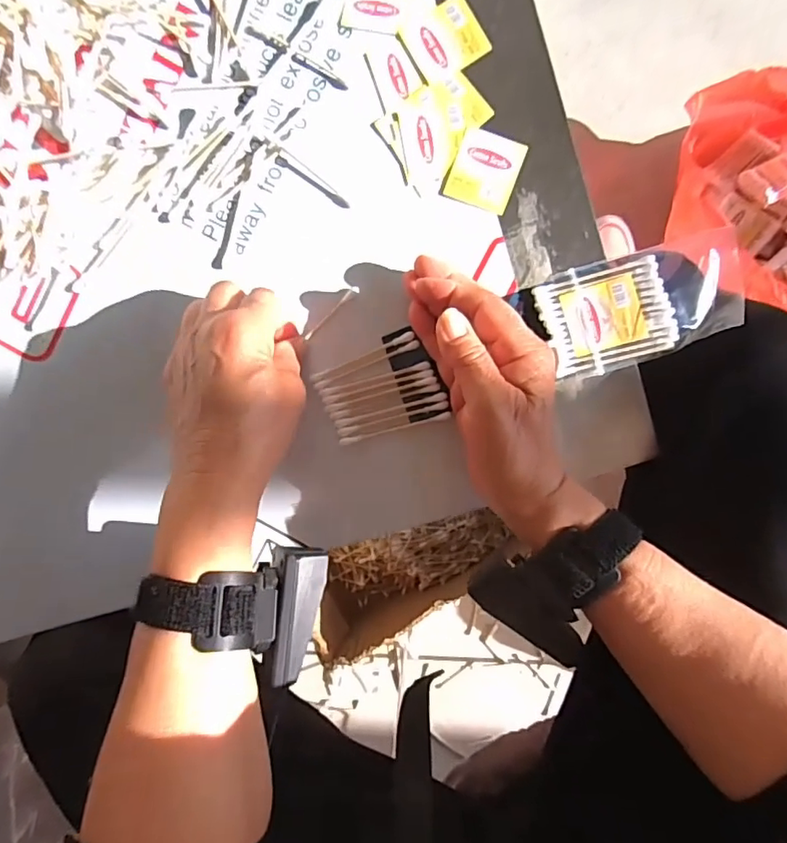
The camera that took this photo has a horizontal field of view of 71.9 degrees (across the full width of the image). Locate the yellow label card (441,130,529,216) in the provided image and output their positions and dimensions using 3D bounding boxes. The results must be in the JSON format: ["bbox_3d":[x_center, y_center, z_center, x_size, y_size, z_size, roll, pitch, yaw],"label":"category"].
[{"bbox_3d":[0.057,-0.155,0.335,0.039,0.004,0.044,22,94,2],"label":"yellow label card"}]

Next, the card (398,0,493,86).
[{"bbox_3d":[0.032,-0.235,0.332,0.045,0.004,0.039,-31,91,5],"label":"card"}]

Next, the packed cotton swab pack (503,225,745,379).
[{"bbox_3d":[0.147,-0.069,0.329,0.126,0.015,0.063,-17,92,5],"label":"packed cotton swab pack"}]

